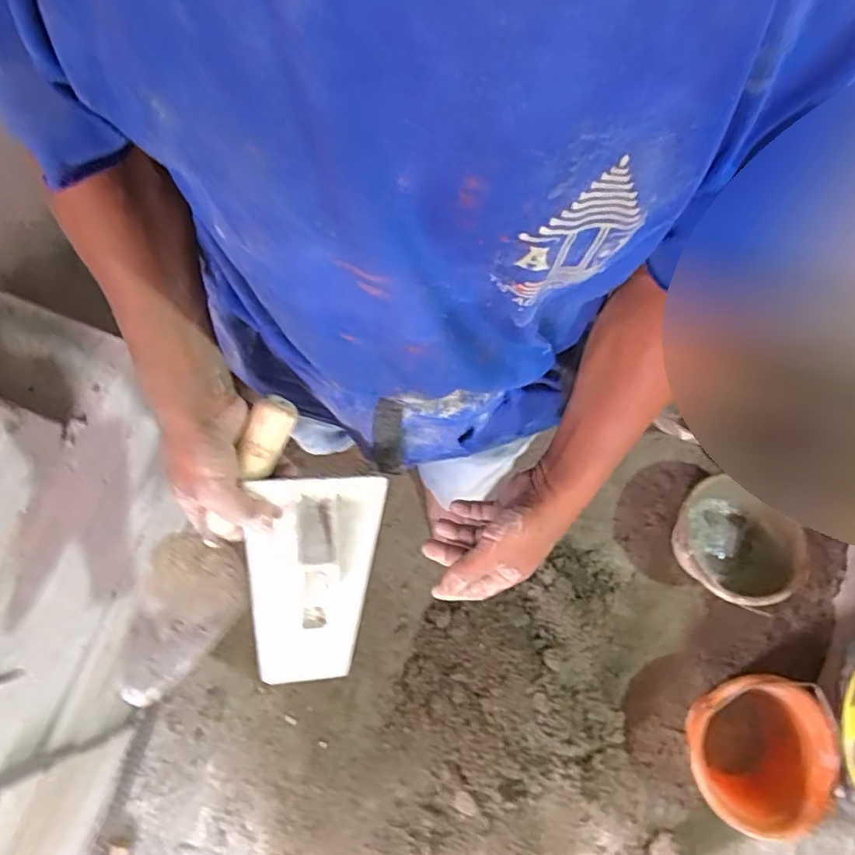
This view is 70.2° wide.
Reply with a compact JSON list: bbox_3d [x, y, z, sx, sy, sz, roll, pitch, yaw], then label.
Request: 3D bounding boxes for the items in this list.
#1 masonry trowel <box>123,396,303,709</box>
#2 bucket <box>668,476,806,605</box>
[{"bbox_3d":[-0.192,0.108,0.521,0.085,0.046,0.308,32,109,6],"label":"masonry trowel"},{"bbox_3d":[0.598,0.219,1.225,0.225,0.173,0.255,18,77,3],"label":"bucket"}]

